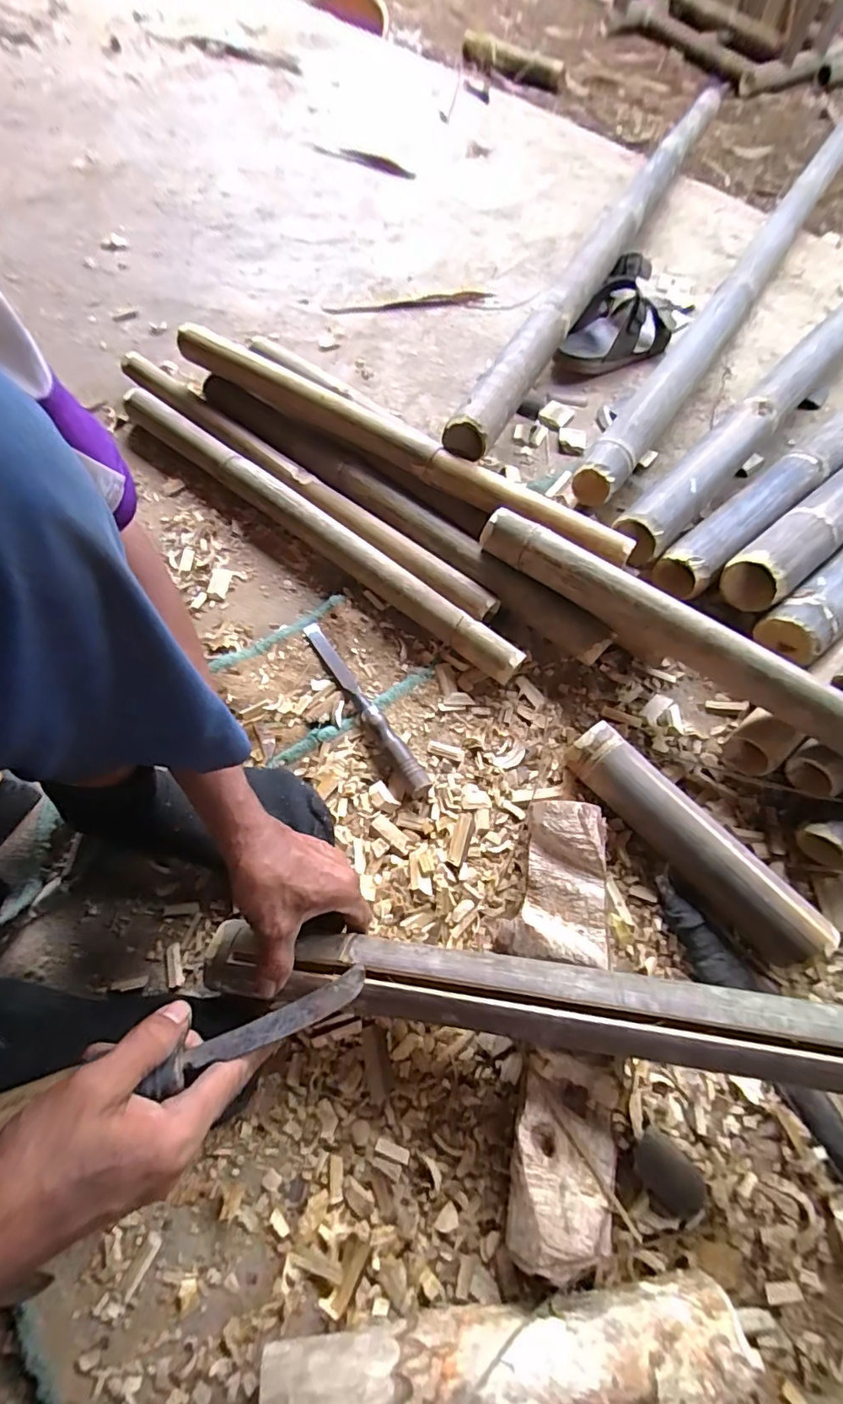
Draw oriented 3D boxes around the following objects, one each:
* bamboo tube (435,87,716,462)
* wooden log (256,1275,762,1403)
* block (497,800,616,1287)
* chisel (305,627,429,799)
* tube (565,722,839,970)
[{"bbox_3d":[0.334,-0.816,0.923,0.061,0.067,1.332,25,66,9],"label":"bamboo tube"},{"bbox_3d":[0.056,0.448,0.363,0.319,0.063,0.058,-4,65,-4],"label":"wooden log"},{"bbox_3d":[0.115,0.253,0.456,0.086,0.059,0.330,6,65,0],"label":"block"},{"bbox_3d":[-0.065,-0.001,0.587,0.022,0.025,0.239,-30,70,-15],"label":"chisel"},{"bbox_3d":[0.256,0.133,0.520,0.057,0.063,0.271,-39,72,-18],"label":"tube"}]

